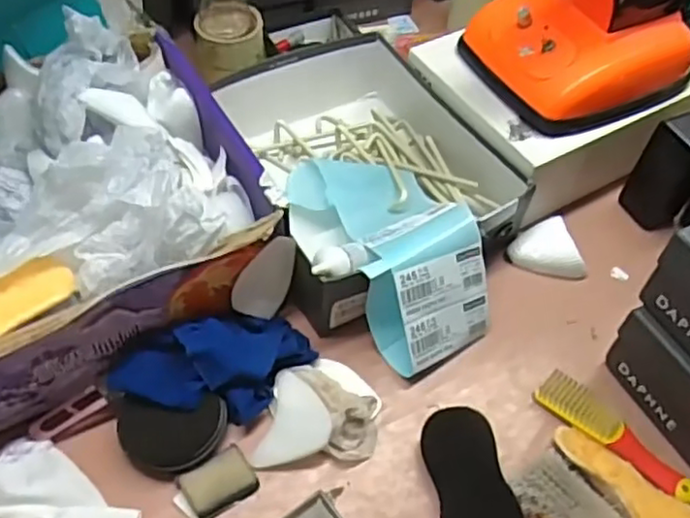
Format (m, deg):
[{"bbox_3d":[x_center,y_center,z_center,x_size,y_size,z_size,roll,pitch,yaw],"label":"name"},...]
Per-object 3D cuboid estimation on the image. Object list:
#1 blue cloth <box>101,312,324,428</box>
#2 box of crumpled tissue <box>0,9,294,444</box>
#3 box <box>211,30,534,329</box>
[{"bbox_3d":[-0.113,0.097,0.611,0.180,0.057,0.089,-21,58,-17],"label":"blue cloth"},{"bbox_3d":[-0.289,-0.030,0.624,0.399,0.162,0.323,-26,60,-20],"label":"box of crumpled tissue"},{"bbox_3d":[0.016,-0.101,0.758,0.265,0.097,0.335,-19,57,-16],"label":"box"}]

